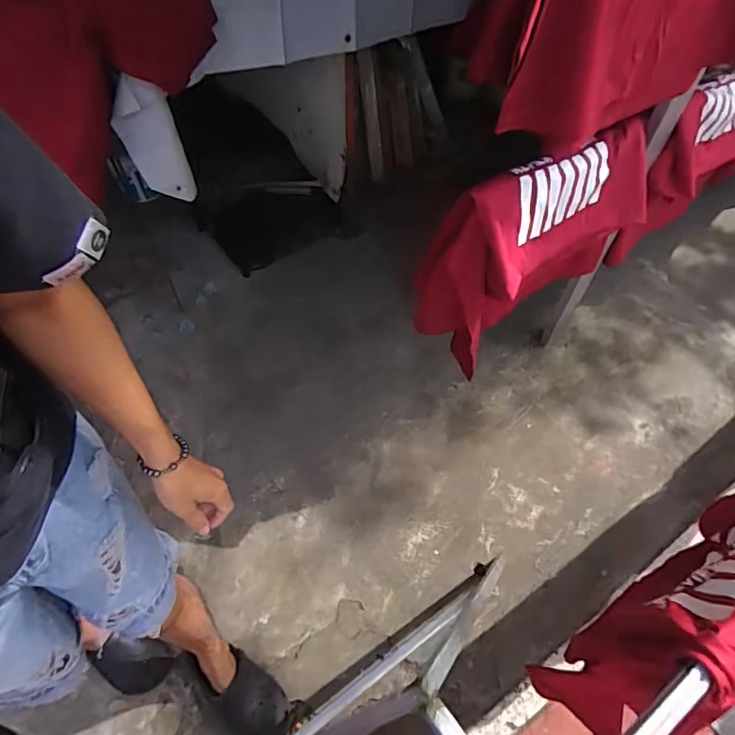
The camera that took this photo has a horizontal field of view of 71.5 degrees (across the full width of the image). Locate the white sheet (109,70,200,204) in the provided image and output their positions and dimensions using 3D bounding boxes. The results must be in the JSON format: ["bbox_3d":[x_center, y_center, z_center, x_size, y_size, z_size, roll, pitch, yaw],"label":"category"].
[{"bbox_3d":[-0.506,-0.525,1.201,0.131,0.318,0.053,-12,59,-5],"label":"white sheet"}]

